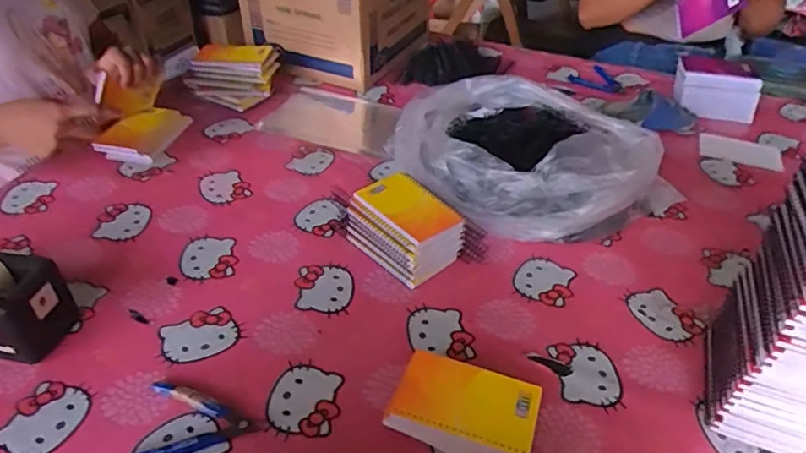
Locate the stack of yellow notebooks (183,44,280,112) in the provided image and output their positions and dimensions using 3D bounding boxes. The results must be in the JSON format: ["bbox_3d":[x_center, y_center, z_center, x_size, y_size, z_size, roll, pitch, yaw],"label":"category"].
[{"bbox_3d":[-0.309,-0.279,1.041,0.145,0.071,0.147,6,40,4],"label":"stack of yellow notebooks"}]

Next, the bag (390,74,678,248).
[{"bbox_3d":[0.186,-0.108,0.840,0.302,0.113,0.315,-21,45,-25],"label":"bag"}]

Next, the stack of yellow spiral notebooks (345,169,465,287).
[{"bbox_3d":[0.000,-0.001,0.729,0.093,0.078,0.135,-27,48,-31],"label":"stack of yellow spiral notebooks"}]

